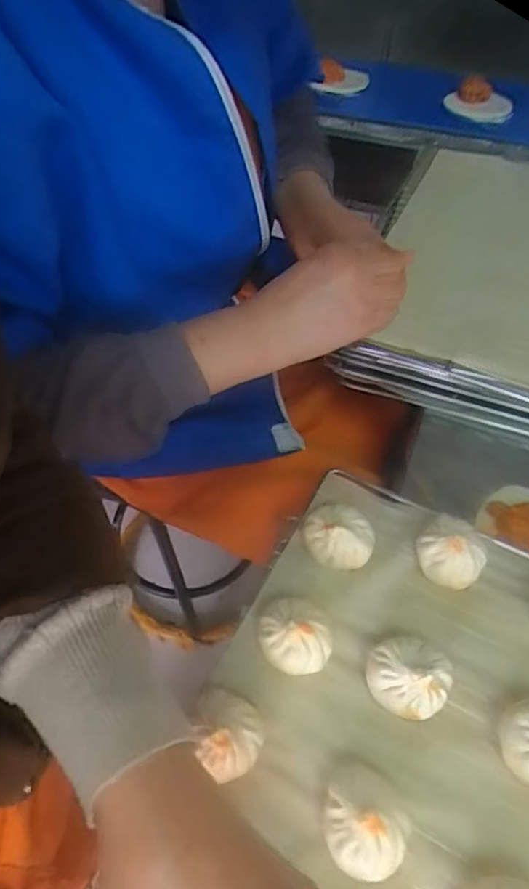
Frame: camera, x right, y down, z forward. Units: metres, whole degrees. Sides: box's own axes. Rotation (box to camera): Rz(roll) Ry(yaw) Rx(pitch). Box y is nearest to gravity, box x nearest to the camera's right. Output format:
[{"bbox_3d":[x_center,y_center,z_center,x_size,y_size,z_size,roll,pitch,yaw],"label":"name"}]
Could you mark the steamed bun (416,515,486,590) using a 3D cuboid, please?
[{"bbox_3d":[0.144,0.086,0.451,0.049,0.045,0.045,-1,55,1],"label":"steamed bun"}]

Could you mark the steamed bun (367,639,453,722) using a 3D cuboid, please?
[{"bbox_3d":[0.099,0.161,0.402,0.052,0.045,0.049,-1,55,1],"label":"steamed bun"}]

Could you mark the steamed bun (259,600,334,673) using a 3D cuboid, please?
[{"bbox_3d":[0.022,0.139,0.422,0.050,0.043,0.049,-5,55,-1],"label":"steamed bun"}]

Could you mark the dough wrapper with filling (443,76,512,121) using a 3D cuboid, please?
[{"bbox_3d":[0.330,-0.545,0.916,0.077,0.035,0.098,-19,57,-11],"label":"dough wrapper with filling"}]

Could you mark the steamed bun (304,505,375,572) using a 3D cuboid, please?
[{"bbox_3d":[0.059,0.073,0.463,0.055,0.038,0.045,32,62,22],"label":"steamed bun"}]

